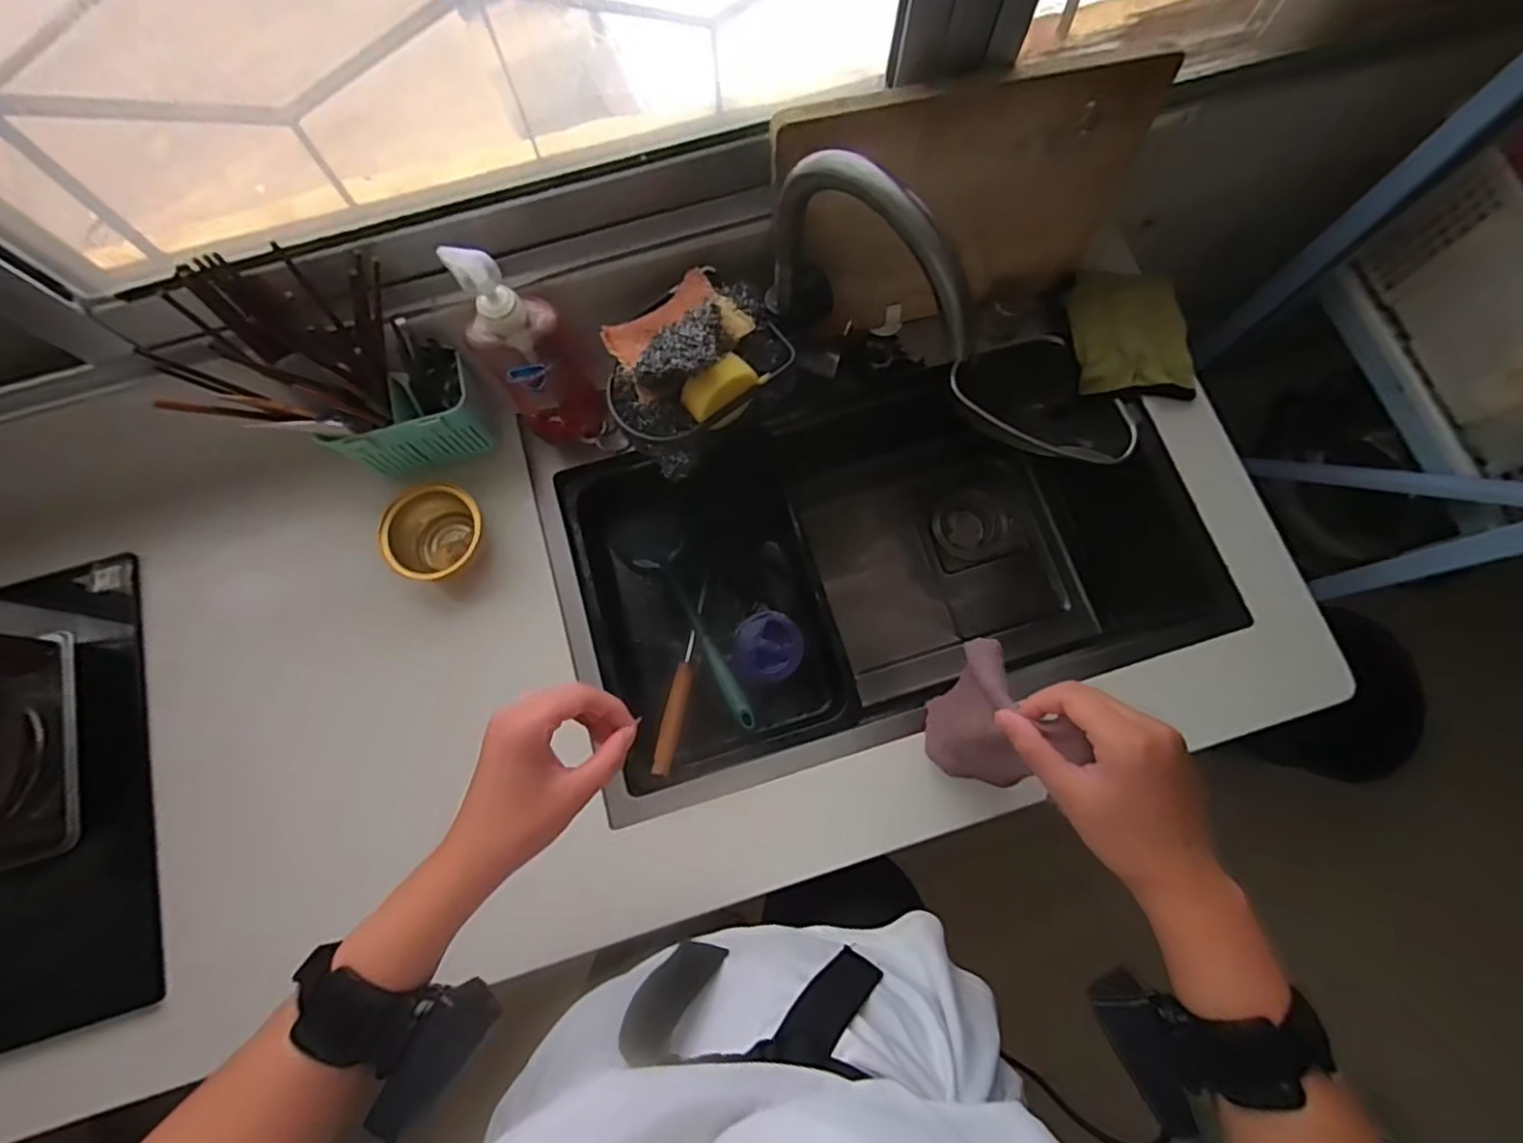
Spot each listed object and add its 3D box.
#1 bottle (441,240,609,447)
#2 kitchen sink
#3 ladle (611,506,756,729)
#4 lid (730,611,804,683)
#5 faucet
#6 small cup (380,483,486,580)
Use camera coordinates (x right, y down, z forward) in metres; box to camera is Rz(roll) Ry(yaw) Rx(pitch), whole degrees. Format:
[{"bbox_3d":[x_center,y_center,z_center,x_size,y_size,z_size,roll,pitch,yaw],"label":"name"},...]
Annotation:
[{"bbox_3d":[-0.221,-0.201,0.624,0.089,0.246,0.070,-22,77,-5],"label":"bottle"},{"bbox_3d":[0.117,-0.001,0.807,0.617,0.258,0.394,-16,77,-4],"label":"kitchen sink"},{"bbox_3d":[-0.082,0.046,0.729,0.083,0.064,0.303,-30,56,-7],"label":"ladle"},{"bbox_3d":[0.009,0.087,0.753,0.077,0.015,0.081,0,76,0],"label":"lid"},{"bbox_3d":[0.073,-0.209,0.508,0.060,0.200,0.179,-28,78,-6],"label":"faucet"},{"bbox_3d":[-0.329,-0.035,0.661,0.097,0.054,0.095,0,76,0],"label":"small cup"}]

